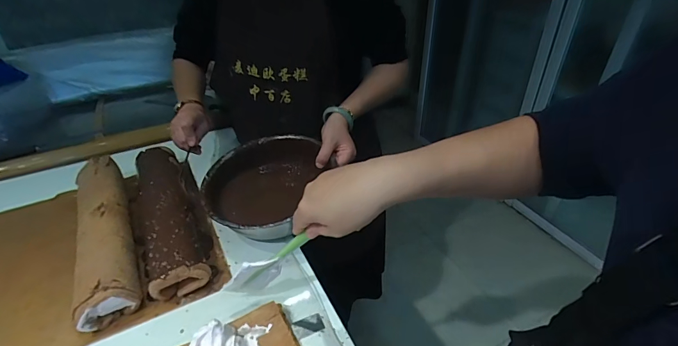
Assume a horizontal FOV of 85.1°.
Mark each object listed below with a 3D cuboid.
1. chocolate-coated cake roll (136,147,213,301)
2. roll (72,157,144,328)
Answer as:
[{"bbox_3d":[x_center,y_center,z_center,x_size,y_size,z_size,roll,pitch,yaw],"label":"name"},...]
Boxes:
[{"bbox_3d":[-0.308,0.067,0.672,0.104,0.067,0.352,-16,39,-18],"label":"chocolate-coated cake roll"},{"bbox_3d":[-0.403,0.094,0.637,0.078,0.071,0.363,-19,40,-22],"label":"roll"}]

